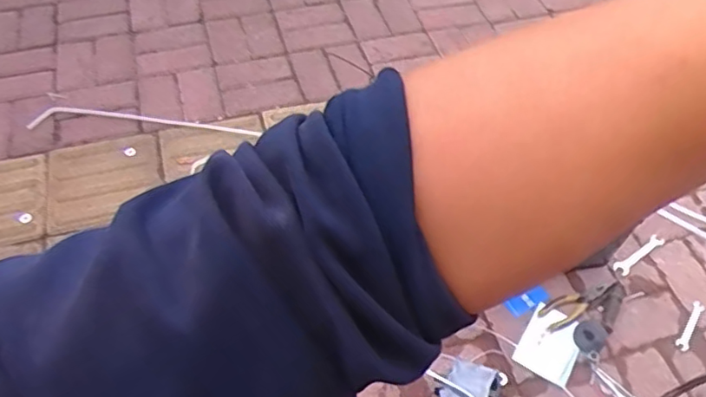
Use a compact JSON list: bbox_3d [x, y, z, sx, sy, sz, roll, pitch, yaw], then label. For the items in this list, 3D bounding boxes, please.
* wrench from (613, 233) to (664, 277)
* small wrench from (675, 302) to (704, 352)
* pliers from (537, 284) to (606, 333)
[{"bbox_3d":[0.602,0.118,1.231,0.146,0.011,0.031,-32,60,-22],"label":"wrench"},{"bbox_3d":[0.649,0.246,1.128,0.024,0.007,0.108,31,59,20],"label":"small wrench"},{"bbox_3d":[0.438,0.207,1.152,0.164,0.010,0.052,-23,58,-18],"label":"pliers"}]

